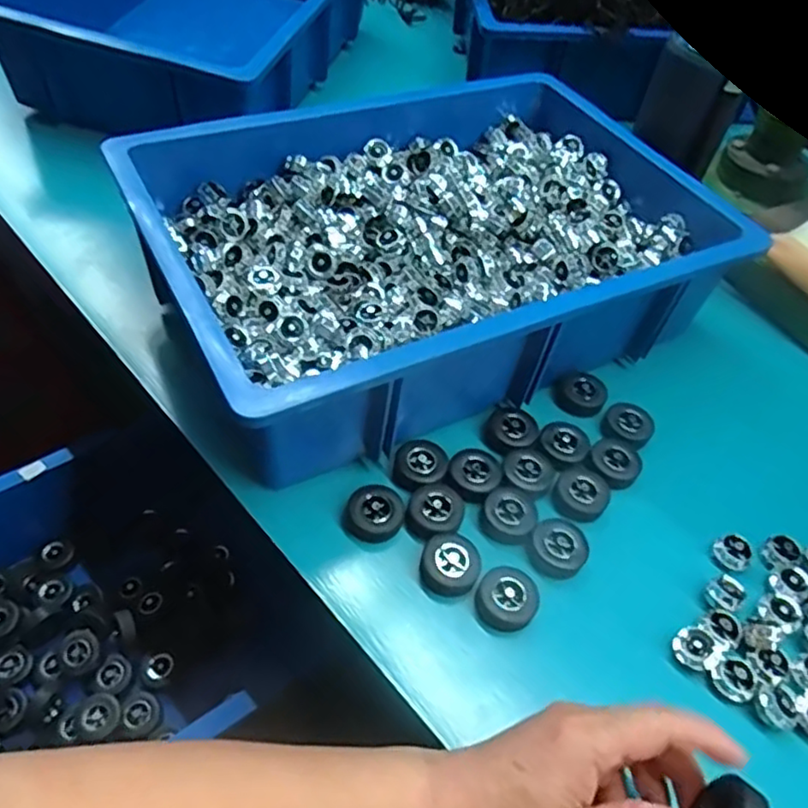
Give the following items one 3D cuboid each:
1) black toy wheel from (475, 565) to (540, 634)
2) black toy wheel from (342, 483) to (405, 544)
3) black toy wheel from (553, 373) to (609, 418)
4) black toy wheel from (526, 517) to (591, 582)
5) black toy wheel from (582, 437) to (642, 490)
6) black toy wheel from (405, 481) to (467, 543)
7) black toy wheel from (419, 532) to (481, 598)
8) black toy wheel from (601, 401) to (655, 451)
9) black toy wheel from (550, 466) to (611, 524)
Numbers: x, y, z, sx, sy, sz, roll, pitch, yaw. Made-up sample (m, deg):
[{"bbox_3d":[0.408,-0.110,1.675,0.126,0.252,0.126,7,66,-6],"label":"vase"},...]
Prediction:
[{"bbox_3d":[0.064,0.120,0.408,0.036,0.016,0.039,2,51,-3],"label":"black toy wheel"},{"bbox_3d":[-0.019,0.072,0.437,0.037,0.013,0.038,2,51,-3],"label":"black toy wheel"},{"bbox_3d":[0.142,-0.008,0.532,0.036,0.015,0.037,2,51,-3],"label":"black toy wheel"},{"bbox_3d":[0.100,0.094,0.432,0.038,0.012,0.036,2,51,-3],"label":"black toy wheel"},{"bbox_3d":[0.153,0.045,0.487,0.037,0.016,0.038,2,51,-3],"label":"black toy wheel"},{"bbox_3d":[0.021,0.071,0.441,0.041,0.012,0.034,-12,53,-14],"label":"black toy wheel"},{"bbox_3d":[0.029,0.101,0.416,0.036,0.016,0.038,2,51,-3],"label":"black toy wheel"},{"bbox_3d":[0.172,0.018,0.513,0.037,0.014,0.036,2,51,-3],"label":"black toy wheel"},{"bbox_3d":[0.125,0.062,0.466,0.037,0.015,0.040,2,51,-3],"label":"black toy wheel"}]

